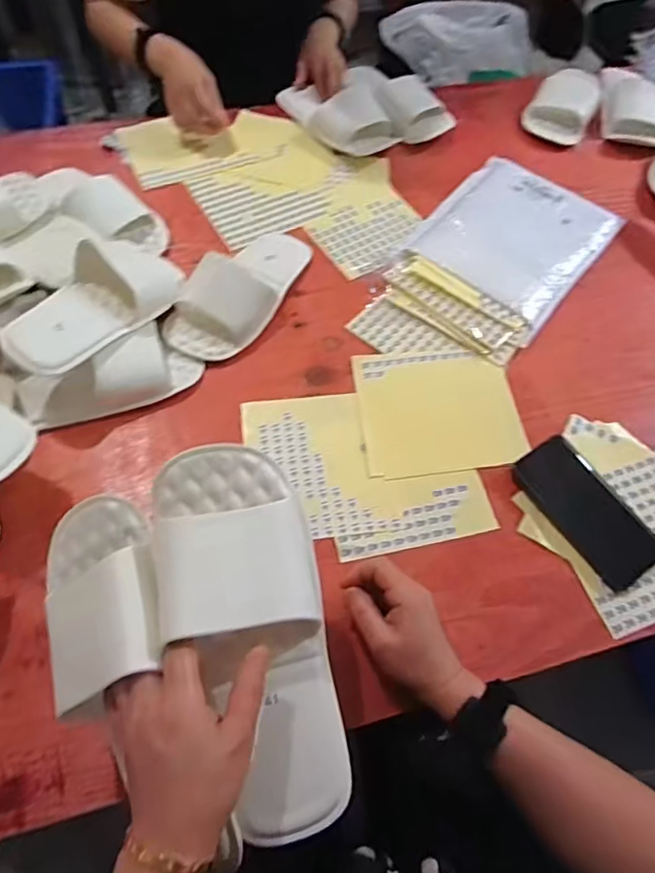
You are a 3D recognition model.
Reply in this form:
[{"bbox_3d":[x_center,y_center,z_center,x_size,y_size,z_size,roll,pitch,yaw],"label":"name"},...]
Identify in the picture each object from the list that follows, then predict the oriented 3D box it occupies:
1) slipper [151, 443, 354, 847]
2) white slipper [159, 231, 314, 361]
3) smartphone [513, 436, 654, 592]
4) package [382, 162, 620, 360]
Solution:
[{"bbox_3d":[-0.048,0.137,0.395,0.107,0.053,0.265,-17,88,-13],"label":"slipper"},{"bbox_3d":[-0.100,-0.191,0.694,0.095,0.065,0.235,29,62,13],"label":"white slipper"},{"bbox_3d":[0.274,0.076,0.597,0.078,0.008,0.161,-29,66,-18],"label":"smartphone"},{"bbox_3d":[0.238,-0.261,0.779,0.218,0.023,0.348,36,64,16],"label":"package"}]

